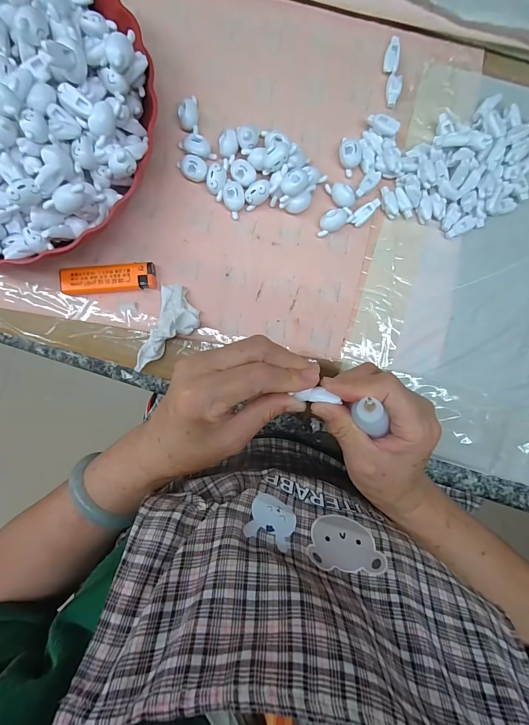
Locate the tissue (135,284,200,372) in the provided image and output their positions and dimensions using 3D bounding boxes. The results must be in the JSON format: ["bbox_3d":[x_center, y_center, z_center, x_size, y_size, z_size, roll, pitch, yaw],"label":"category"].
[{"bbox_3d":[-0.083,-0.027,0.294,0.039,0.019,0.080,20,92,-1],"label":"tissue"}]

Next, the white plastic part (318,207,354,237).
[{"bbox_3d":[0.063,-0.127,0.297,0.033,0.013,0.017,-21,92,0],"label":"white plastic part"}]

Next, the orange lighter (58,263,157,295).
[{"bbox_3d":[-0.138,-0.074,0.295,0.079,0.013,0.023,-7,92,0],"label":"orange lighter"}]

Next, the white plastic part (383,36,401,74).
[{"bbox_3d":[0.114,-0.272,0.295,0.013,0.011,0.026,13,92,-1],"label":"white plastic part"}]

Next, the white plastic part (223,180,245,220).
[{"bbox_3d":[-0.027,-0.146,0.296,0.019,0.014,0.030,-11,92,0],"label":"white plastic part"}]

